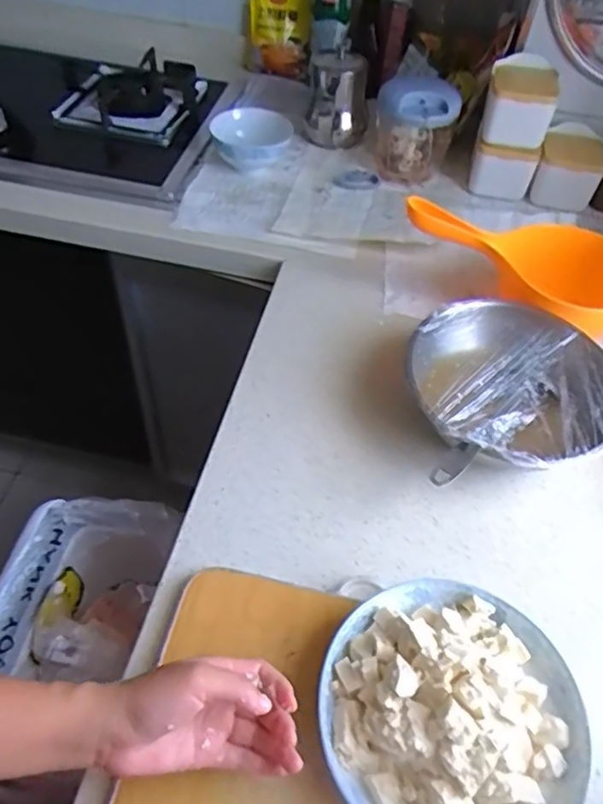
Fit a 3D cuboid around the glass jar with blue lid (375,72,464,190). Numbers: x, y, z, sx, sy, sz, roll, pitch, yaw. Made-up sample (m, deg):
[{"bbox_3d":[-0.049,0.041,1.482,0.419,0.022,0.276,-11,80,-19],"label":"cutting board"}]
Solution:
[{"bbox_3d":[0.170,-0.414,0.961,0.120,0.131,0.097,11,50,5],"label":"glass jar with blue lid"}]

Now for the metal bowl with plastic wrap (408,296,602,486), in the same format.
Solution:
[{"bbox_3d":[0.213,-0.008,0.662,0.211,0.077,0.209,2,50,-3],"label":"metal bowl with plastic wrap"}]

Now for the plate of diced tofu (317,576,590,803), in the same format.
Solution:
[{"bbox_3d":[0.111,0.222,0.455,0.185,0.072,0.185,2,49,-2],"label":"plate of diced tofu"}]

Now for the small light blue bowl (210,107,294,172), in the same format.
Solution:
[{"bbox_3d":[-0.076,-0.403,0.968,0.117,0.054,0.123,2,50,-3],"label":"small light blue bowl"}]

